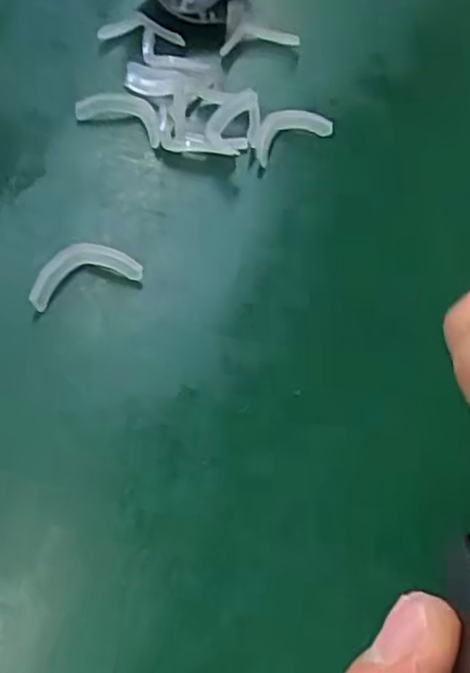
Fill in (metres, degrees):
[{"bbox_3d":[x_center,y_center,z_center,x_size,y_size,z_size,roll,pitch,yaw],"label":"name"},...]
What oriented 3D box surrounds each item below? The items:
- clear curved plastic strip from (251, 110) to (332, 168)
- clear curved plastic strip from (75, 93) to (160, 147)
[{"bbox_3d":[0.024,-0.102,0.356,0.043,0.012,0.025,-29,62,-22],"label":"clear curved plastic strip"},{"bbox_3d":[-0.054,-0.111,0.352,0.045,0.011,0.022,20,56,10],"label":"clear curved plastic strip"}]

